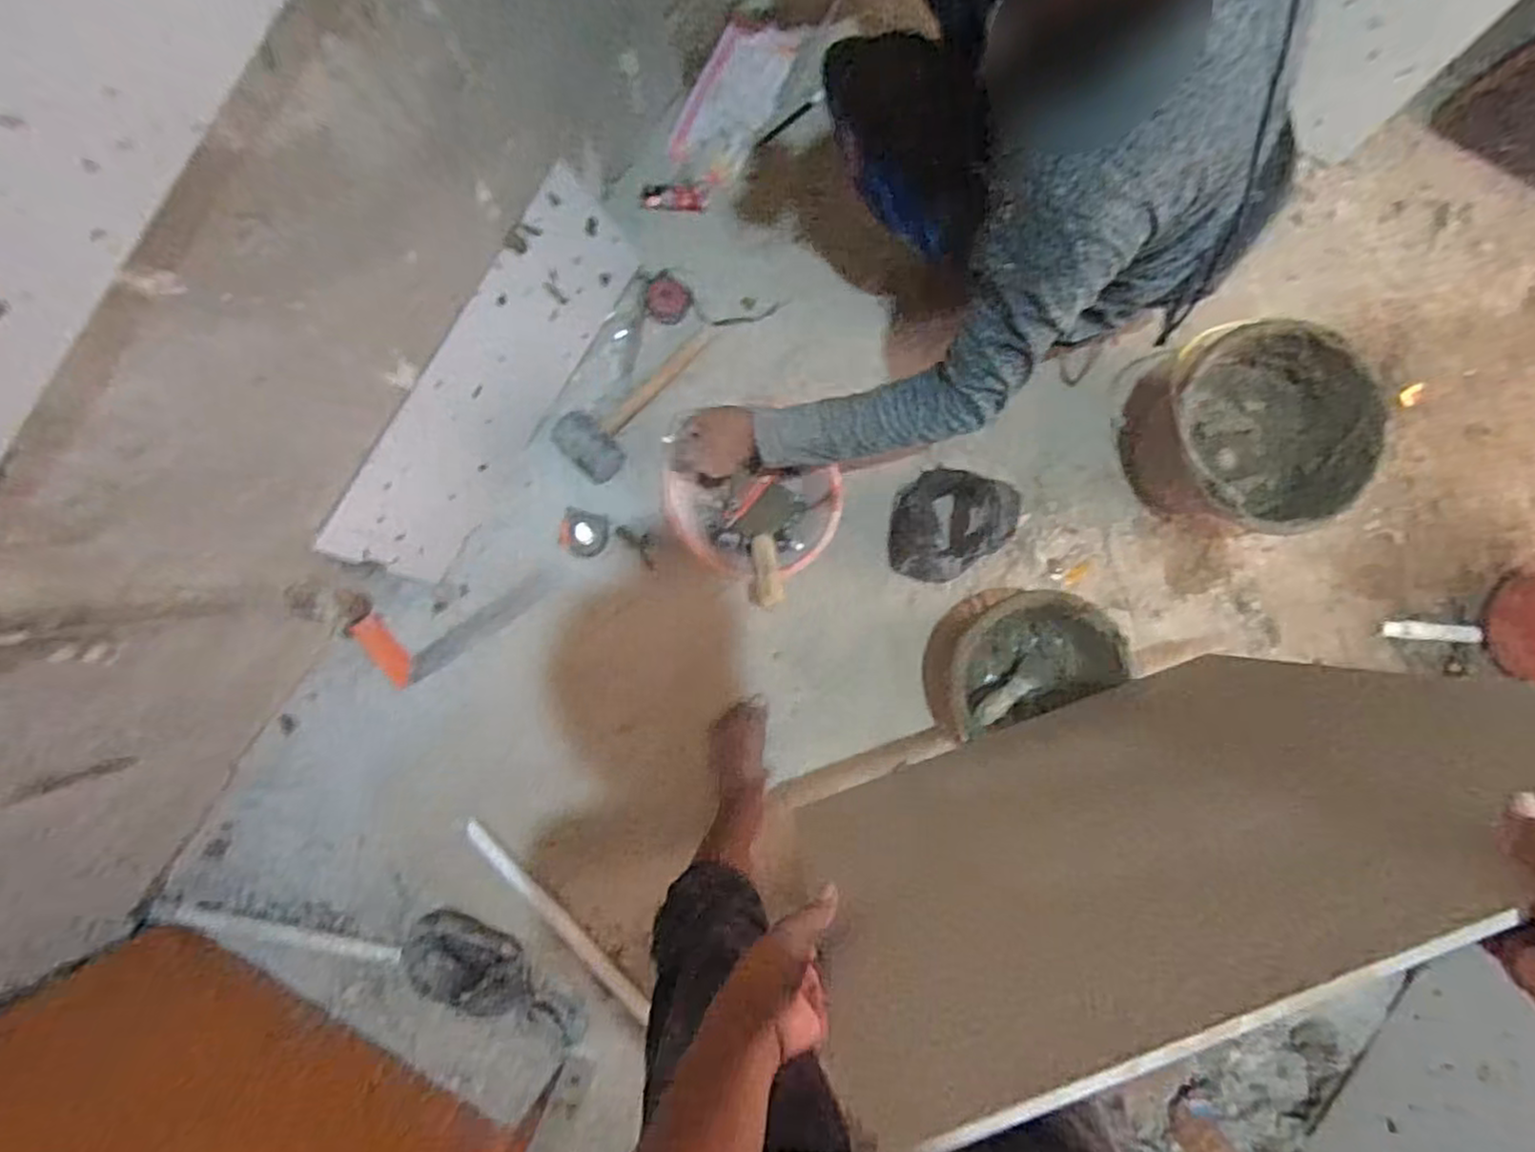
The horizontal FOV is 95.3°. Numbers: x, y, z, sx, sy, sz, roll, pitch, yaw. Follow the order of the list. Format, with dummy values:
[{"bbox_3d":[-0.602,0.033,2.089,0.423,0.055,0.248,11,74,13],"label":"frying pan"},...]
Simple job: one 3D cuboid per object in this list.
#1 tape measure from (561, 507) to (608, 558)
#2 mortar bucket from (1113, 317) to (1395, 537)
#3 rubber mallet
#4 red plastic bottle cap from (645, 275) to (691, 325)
[{"bbox_3d":[-0.279,-0.065,1.071,0.074,0.040,0.073,10,88,0],"label":"tape measure"},{"bbox_3d":[0.677,-0.198,1.007,0.252,0.191,0.274,0,88,0],"label":"mortar bucket"},{"bbox_3d":[-0.184,-0.264,1.053,0.288,0.063,0.101,-41,89,-1],"label":"rubber mallet"},{"bbox_3d":[-0.151,-0.419,1.064,0.064,0.019,0.066,0,88,0],"label":"red plastic bottle cap"}]

